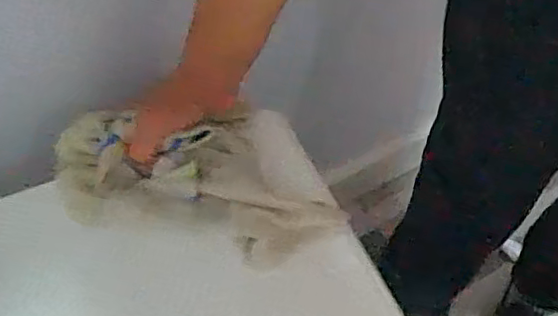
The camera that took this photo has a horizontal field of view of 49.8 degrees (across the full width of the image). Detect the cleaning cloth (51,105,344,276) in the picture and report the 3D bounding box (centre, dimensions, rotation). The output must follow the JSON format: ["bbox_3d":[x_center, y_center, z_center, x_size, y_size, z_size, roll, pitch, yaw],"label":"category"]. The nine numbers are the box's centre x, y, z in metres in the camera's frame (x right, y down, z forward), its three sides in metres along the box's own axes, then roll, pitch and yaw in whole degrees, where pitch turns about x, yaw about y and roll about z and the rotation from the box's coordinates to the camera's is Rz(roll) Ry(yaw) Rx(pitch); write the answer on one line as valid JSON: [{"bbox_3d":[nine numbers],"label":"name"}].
[{"bbox_3d":[-0.072,0.010,0.514,0.244,0.035,0.133,15,59,0],"label":"cleaning cloth"}]

